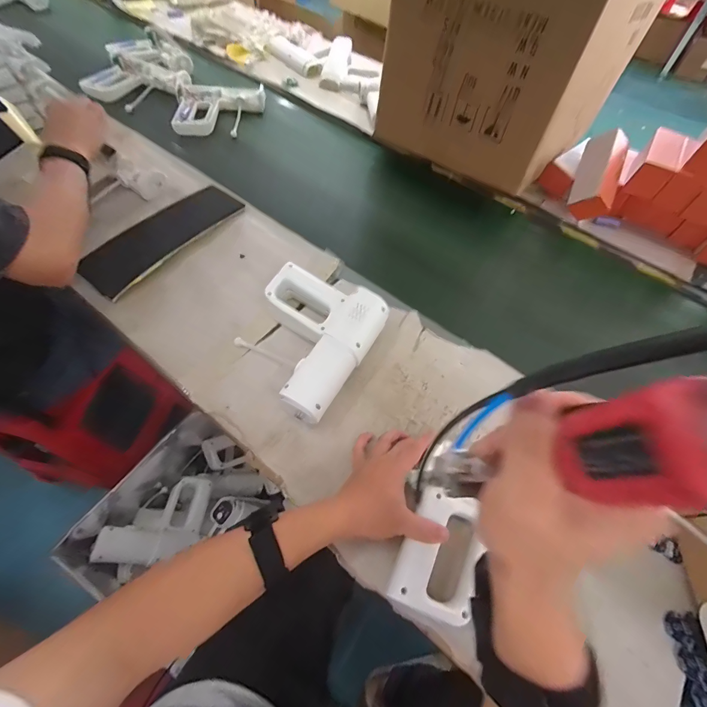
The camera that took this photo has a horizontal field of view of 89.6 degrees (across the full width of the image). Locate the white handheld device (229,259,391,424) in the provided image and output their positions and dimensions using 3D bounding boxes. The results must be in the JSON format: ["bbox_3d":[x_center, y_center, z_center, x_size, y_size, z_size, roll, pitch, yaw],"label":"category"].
[{"bbox_3d":[-0.073,-0.025,0.535,0.187,0.068,0.208,28,61,13],"label":"white handheld device"}]

